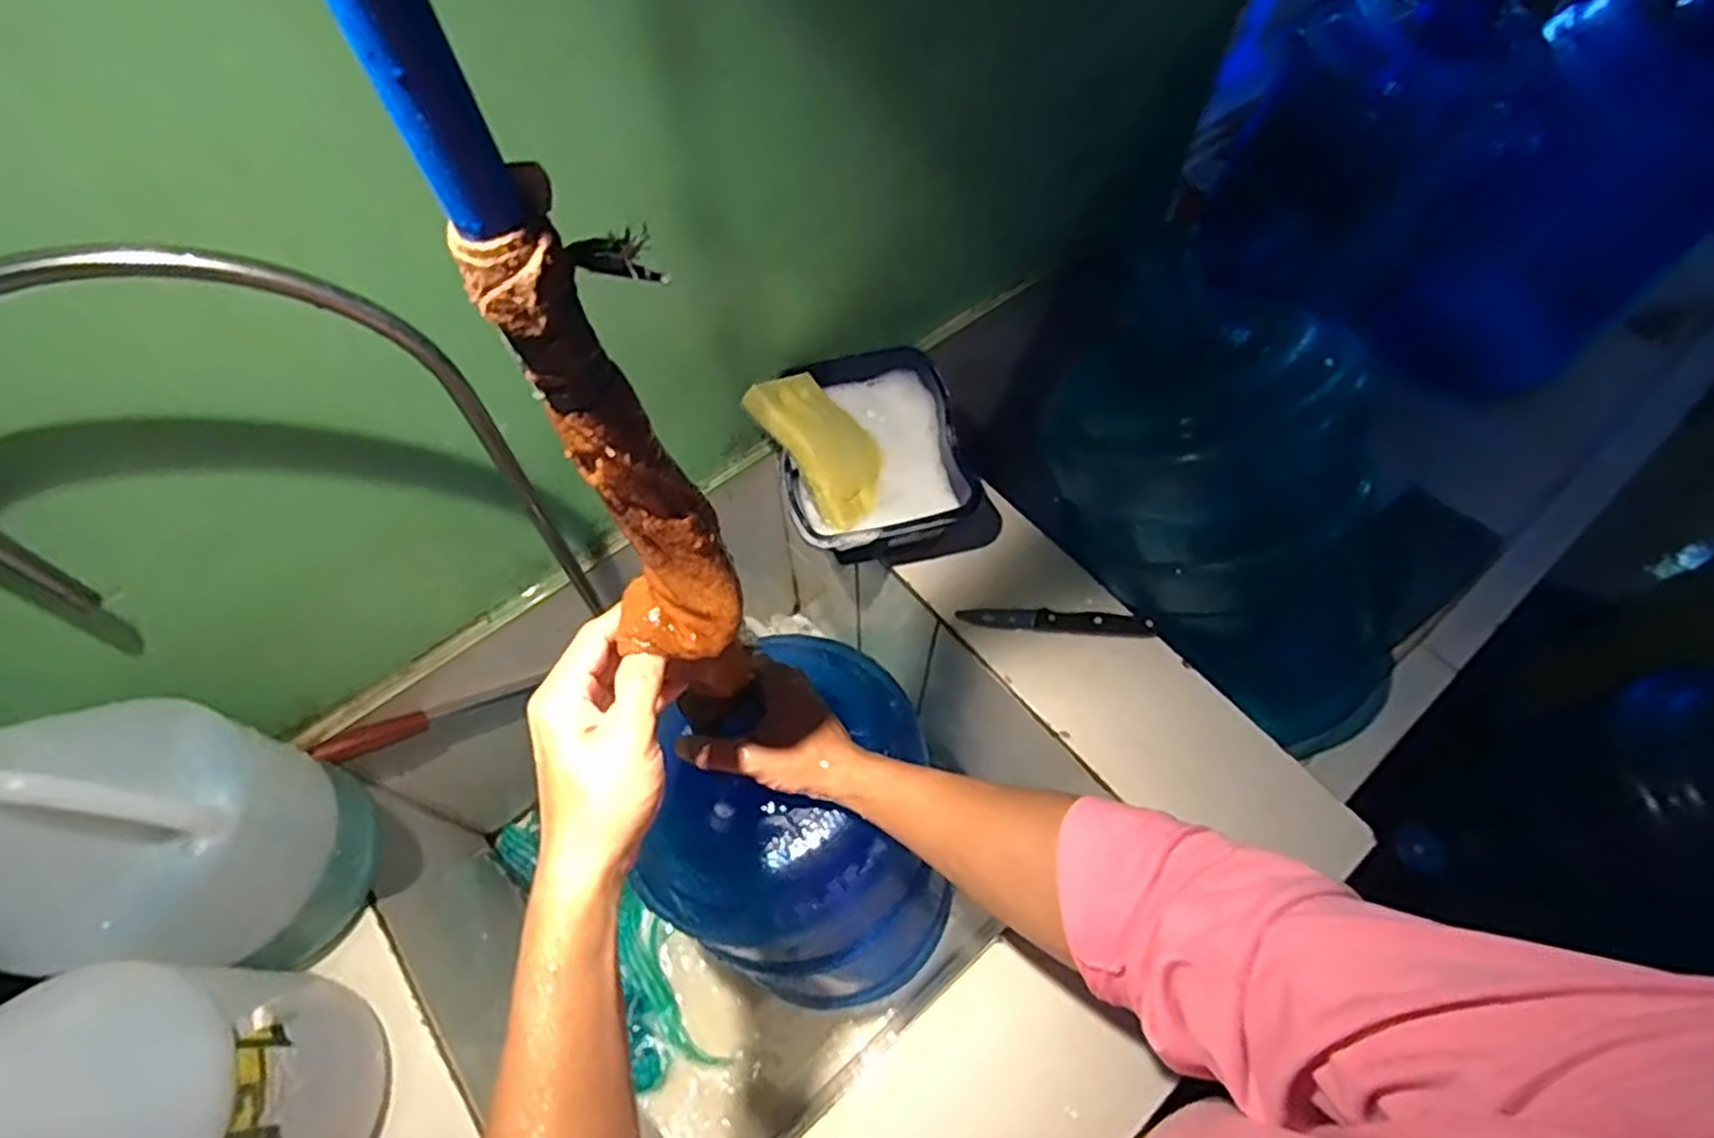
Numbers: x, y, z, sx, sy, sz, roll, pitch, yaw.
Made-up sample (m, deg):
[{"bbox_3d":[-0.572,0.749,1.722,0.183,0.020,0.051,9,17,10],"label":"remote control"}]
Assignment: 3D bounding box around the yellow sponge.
[{"bbox_3d":[-0.026,-0.114,0.690,0.090,0.027,0.140,-40,96,-39],"label":"yellow sponge"}]

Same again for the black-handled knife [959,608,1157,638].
[{"bbox_3d":[0.176,0.044,0.678,0.166,0.008,0.028,3,60,1],"label":"black-handled knife"}]

